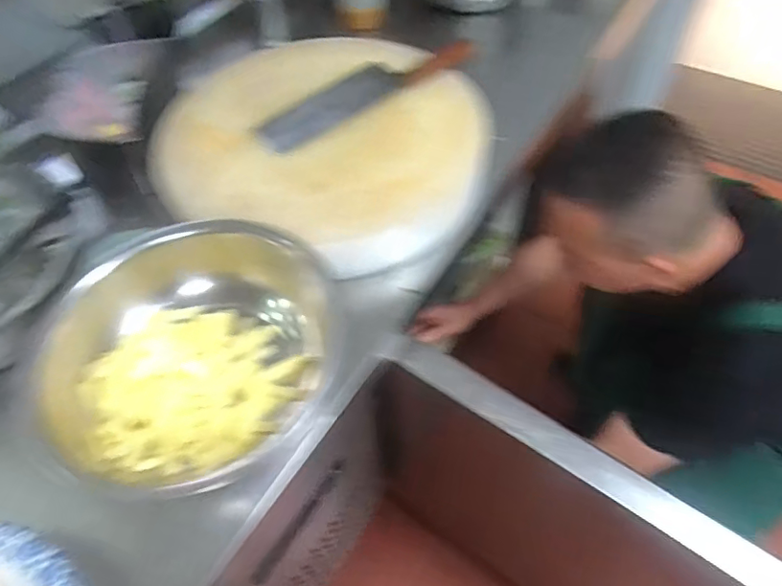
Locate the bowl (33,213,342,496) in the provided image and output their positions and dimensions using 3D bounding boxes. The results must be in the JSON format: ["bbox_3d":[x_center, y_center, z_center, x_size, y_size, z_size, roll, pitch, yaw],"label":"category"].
[{"bbox_3d":[-0.194,0.046,0.519,0.241,0.068,0.272,32,63,21],"label":"bowl"}]

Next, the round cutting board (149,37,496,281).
[{"bbox_3d":[-0.066,-0.194,0.671,0.362,0.057,0.346,24,60,17],"label":"round cutting board"}]

